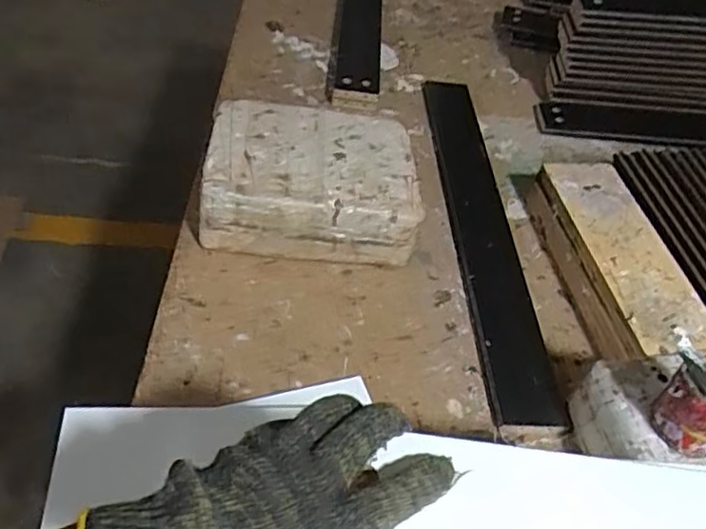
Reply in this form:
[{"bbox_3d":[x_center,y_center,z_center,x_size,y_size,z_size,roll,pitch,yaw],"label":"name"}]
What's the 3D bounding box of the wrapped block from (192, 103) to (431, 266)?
[{"bbox_3d":[-0.051,-0.098,0.777,0.249,0.123,0.162,2,46,-4],"label":"wrapped block"}]

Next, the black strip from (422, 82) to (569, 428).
[{"bbox_3d":[0.163,-0.053,0.832,0.074,0.011,0.538,-4,51,-2],"label":"black strip"}]

